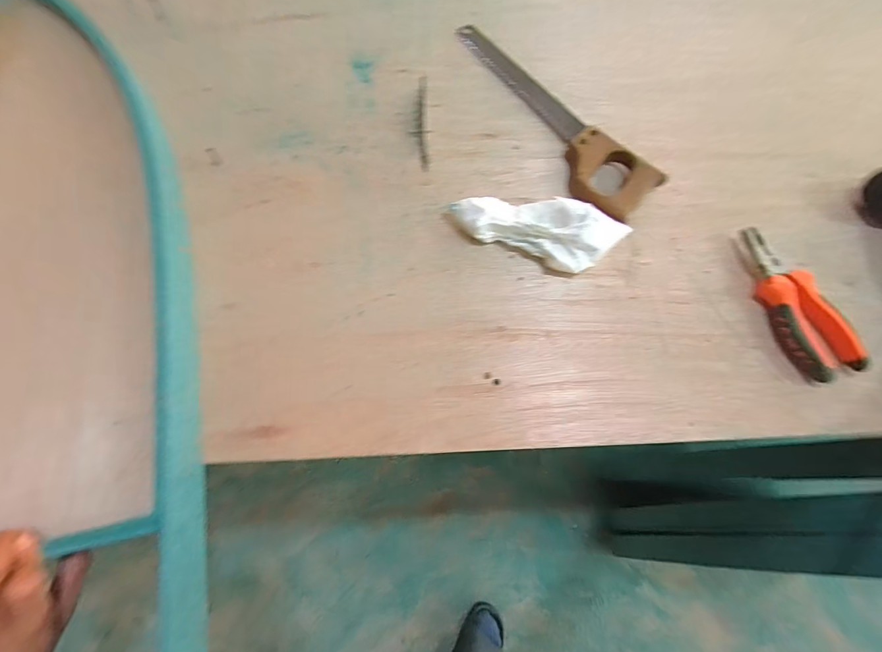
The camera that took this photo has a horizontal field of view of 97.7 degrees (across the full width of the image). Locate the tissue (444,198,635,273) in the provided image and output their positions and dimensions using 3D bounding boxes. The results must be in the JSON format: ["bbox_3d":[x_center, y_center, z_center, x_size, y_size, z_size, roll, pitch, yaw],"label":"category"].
[{"bbox_3d":[0.110,-0.115,0.441,0.185,0.041,0.075,22,71,6],"label":"tissue"}]

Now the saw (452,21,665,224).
[{"bbox_3d":[0.146,-0.294,0.507,0.096,0.032,0.373,-26,73,-10],"label":"saw"}]

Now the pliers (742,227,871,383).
[{"bbox_3d":[0.379,-0.028,0.419,0.053,0.034,0.173,-17,72,-7],"label":"pliers"}]

